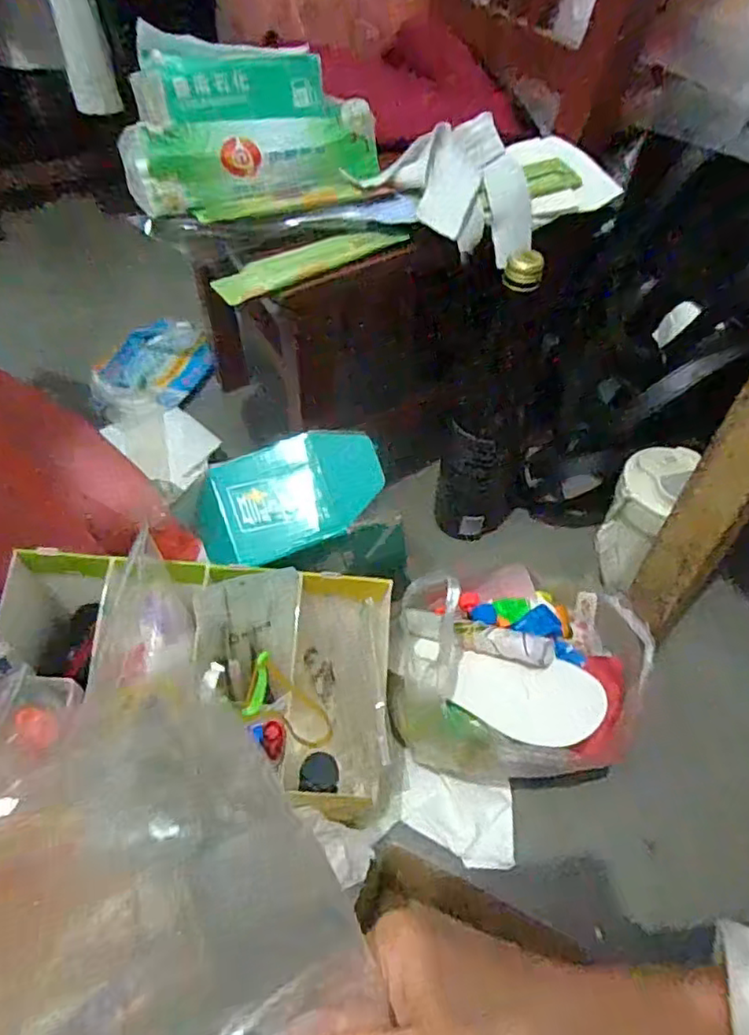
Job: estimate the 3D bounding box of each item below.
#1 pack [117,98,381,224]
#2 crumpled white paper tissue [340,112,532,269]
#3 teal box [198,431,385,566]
[{"bbox_3d":[-0.084,-0.257,0.442,0.179,0.048,0.069,-15,55,-14],"label":"pack"},{"bbox_3d":[0.074,-0.250,0.477,0.102,0.058,0.126,28,56,17],"label":"crumpled white paper tissue"},{"bbox_3d":[-0.070,-0.014,0.504,0.151,0.056,0.085,-17,83,-3],"label":"teal box"}]

